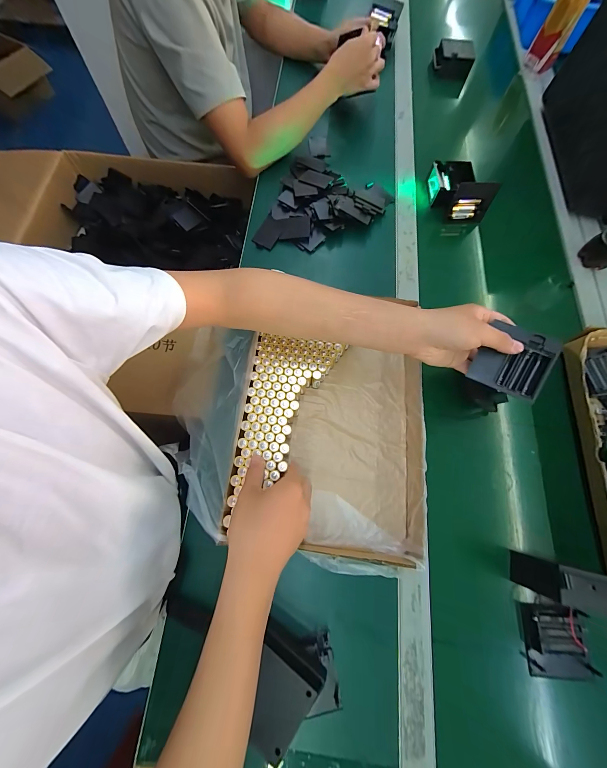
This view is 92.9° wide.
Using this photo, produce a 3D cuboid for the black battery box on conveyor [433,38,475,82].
[{"bbox_3d":[0.395,-0.865,0.765,0.101,0.051,0.089,13,71,3],"label":"black battery box on conveyor"}]

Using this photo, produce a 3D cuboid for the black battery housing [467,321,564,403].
[{"bbox_3d":[0.259,-0.028,0.355,0.075,0.012,0.081,27,93,13],"label":"black battery housing"}]

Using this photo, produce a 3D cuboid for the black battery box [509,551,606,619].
[{"bbox_3d":[0.323,0.243,0.348,0.071,0.081,0.040,13,71,3],"label":"black battery box"}]

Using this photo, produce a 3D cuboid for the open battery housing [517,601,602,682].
[{"bbox_3d":[0.326,0.330,0.369,0.082,0.022,0.079,5,71,0],"label":"open battery housing"}]

